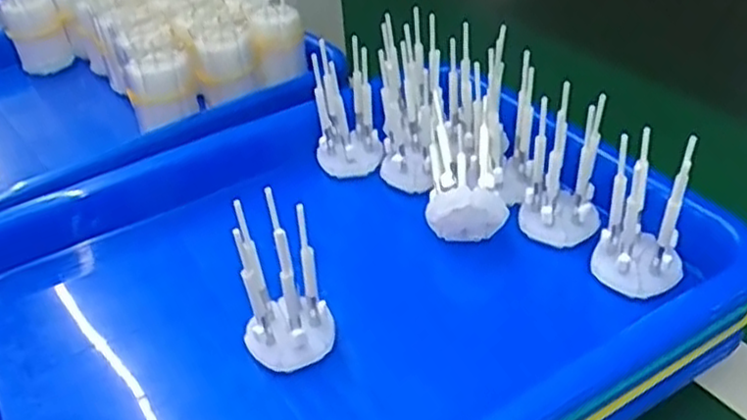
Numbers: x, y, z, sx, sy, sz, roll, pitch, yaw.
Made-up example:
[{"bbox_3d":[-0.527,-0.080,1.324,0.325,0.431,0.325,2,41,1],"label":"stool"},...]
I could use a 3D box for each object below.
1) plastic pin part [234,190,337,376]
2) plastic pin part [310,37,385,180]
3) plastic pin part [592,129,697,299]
[{"bbox_3d":[-0.038,0.030,0.308,0.036,0.077,0.032,-12,38,-10],"label":"plastic pin part"},{"bbox_3d":[-0.015,-0.056,0.416,0.035,0.070,0.029,-3,37,2],"label":"plastic pin part"},{"bbox_3d":[0.120,0.002,0.325,0.037,0.065,0.033,9,39,18],"label":"plastic pin part"}]

